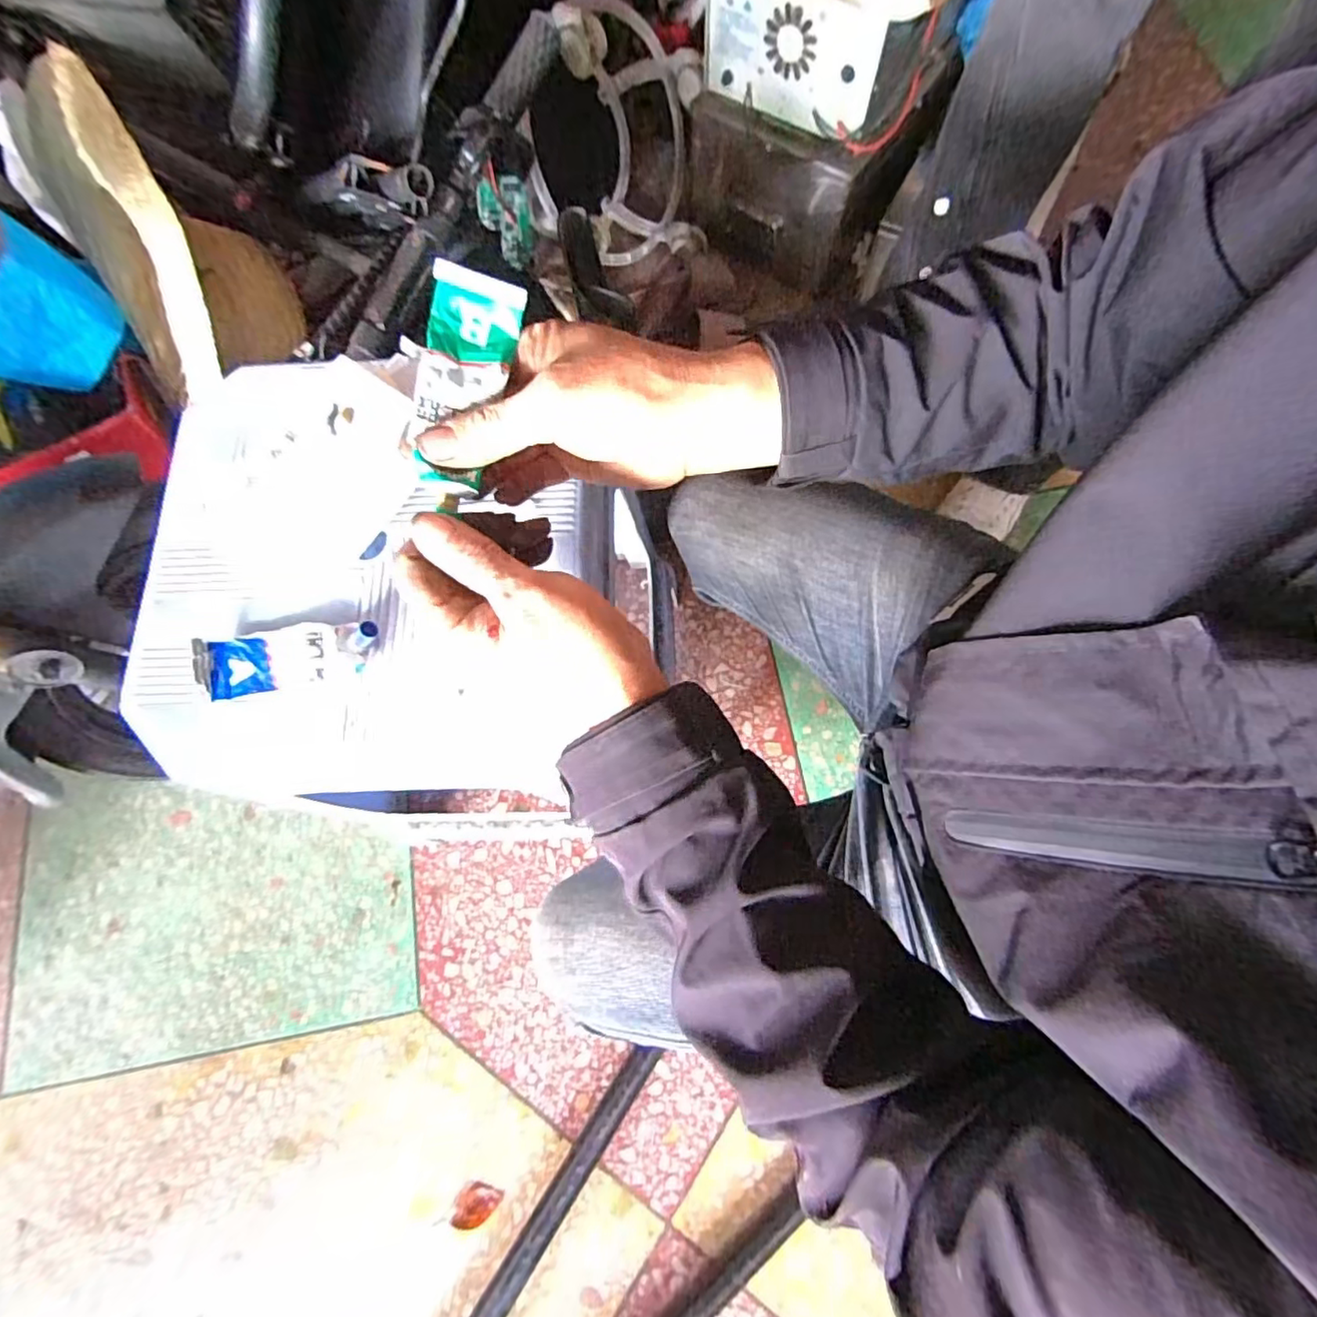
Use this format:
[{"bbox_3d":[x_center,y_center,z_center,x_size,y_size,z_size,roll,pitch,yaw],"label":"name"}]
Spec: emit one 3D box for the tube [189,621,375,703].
[{"bbox_3d":[-0.213,-0.004,0.342,0.107,0.020,0.037,-9,75,-1],"label":"tube"}]

